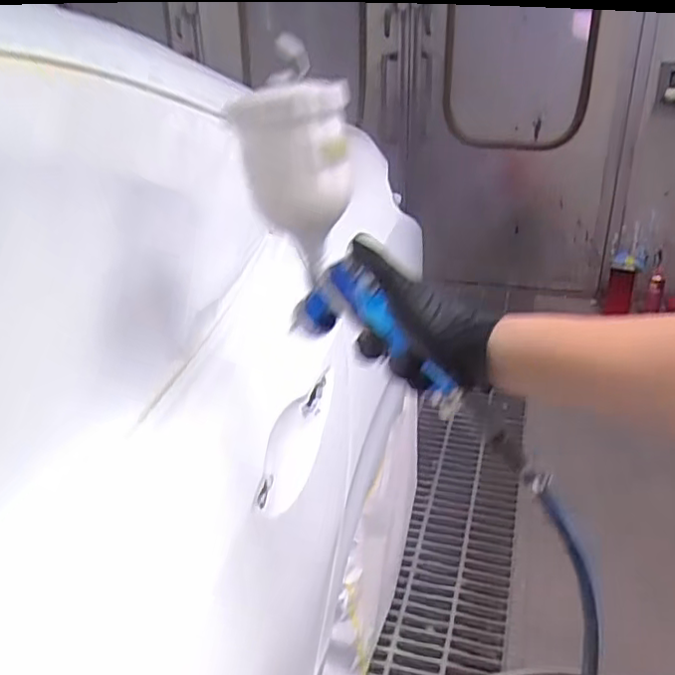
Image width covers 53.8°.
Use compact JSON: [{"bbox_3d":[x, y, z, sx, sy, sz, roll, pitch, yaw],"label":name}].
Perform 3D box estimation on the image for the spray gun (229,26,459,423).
[{"bbox_3d":[-0.009,-0.084,0.584,0.127,0.313,0.101,-16,19,16],"label":"spray gun"}]

